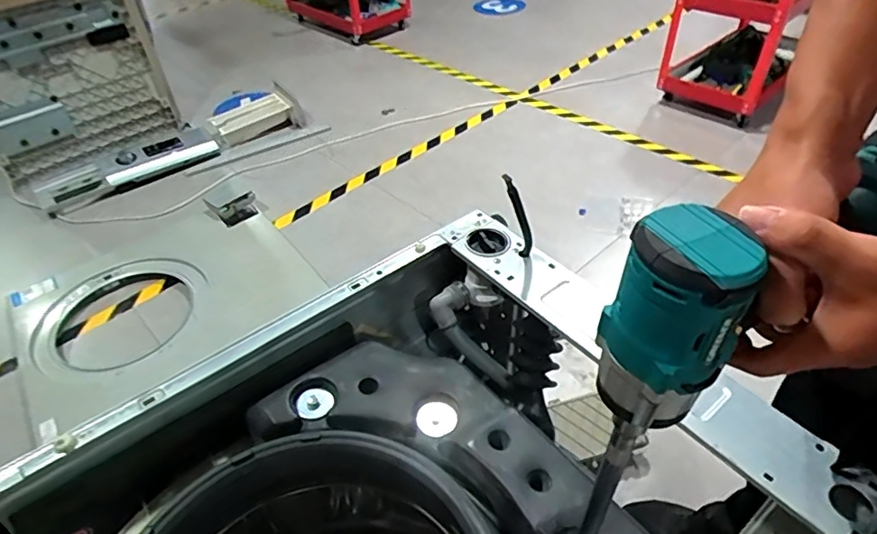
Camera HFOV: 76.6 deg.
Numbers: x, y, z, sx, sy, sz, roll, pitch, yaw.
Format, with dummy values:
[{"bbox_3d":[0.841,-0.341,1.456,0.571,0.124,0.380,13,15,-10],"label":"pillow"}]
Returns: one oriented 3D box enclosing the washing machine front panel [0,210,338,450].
[{"bbox_3d":[-0.732,0.066,1.477,0.734,0.051,0.565,-30,48,-27],"label":"washing machine front panel"}]

